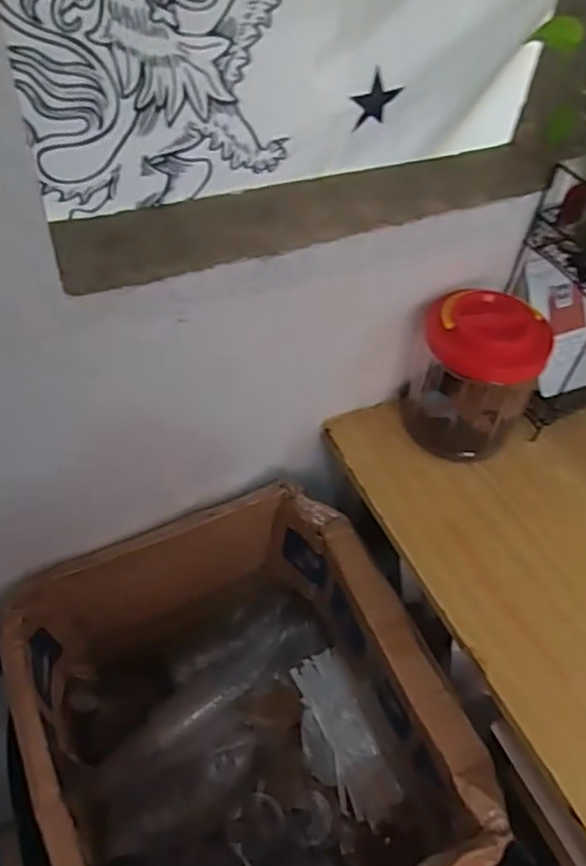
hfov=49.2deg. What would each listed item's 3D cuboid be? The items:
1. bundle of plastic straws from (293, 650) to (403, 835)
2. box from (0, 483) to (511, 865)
[{"bbox_3d":[0.078,0.465,0.994,0.083,0.025,0.243,-16,52,-19],"label":"bundle of plastic straws"},{"bbox_3d":[-0.060,0.399,0.814,0.433,0.409,0.475,-24,53,-21],"label":"box"}]

